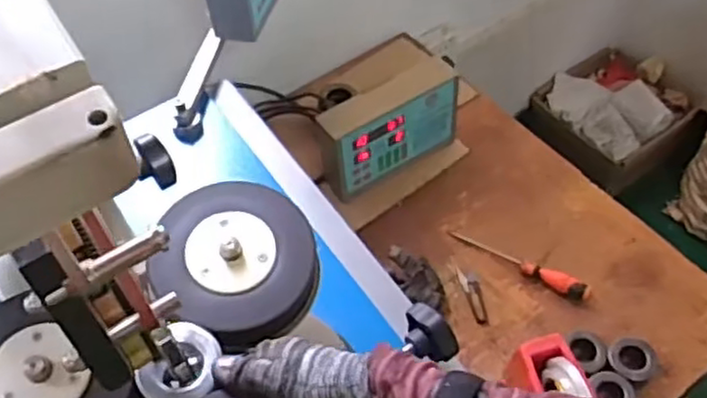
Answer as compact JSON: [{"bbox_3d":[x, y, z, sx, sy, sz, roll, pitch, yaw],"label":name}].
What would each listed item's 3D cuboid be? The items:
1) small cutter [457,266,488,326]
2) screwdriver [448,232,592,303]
[{"bbox_3d":[0.175,0.139,1.022,0.024,0.012,0.091,-11,54,-6],"label":"small cutter"},{"bbox_3d":[0.245,0.087,1.035,0.217,0.033,0.027,30,60,21],"label":"screwdriver"}]

